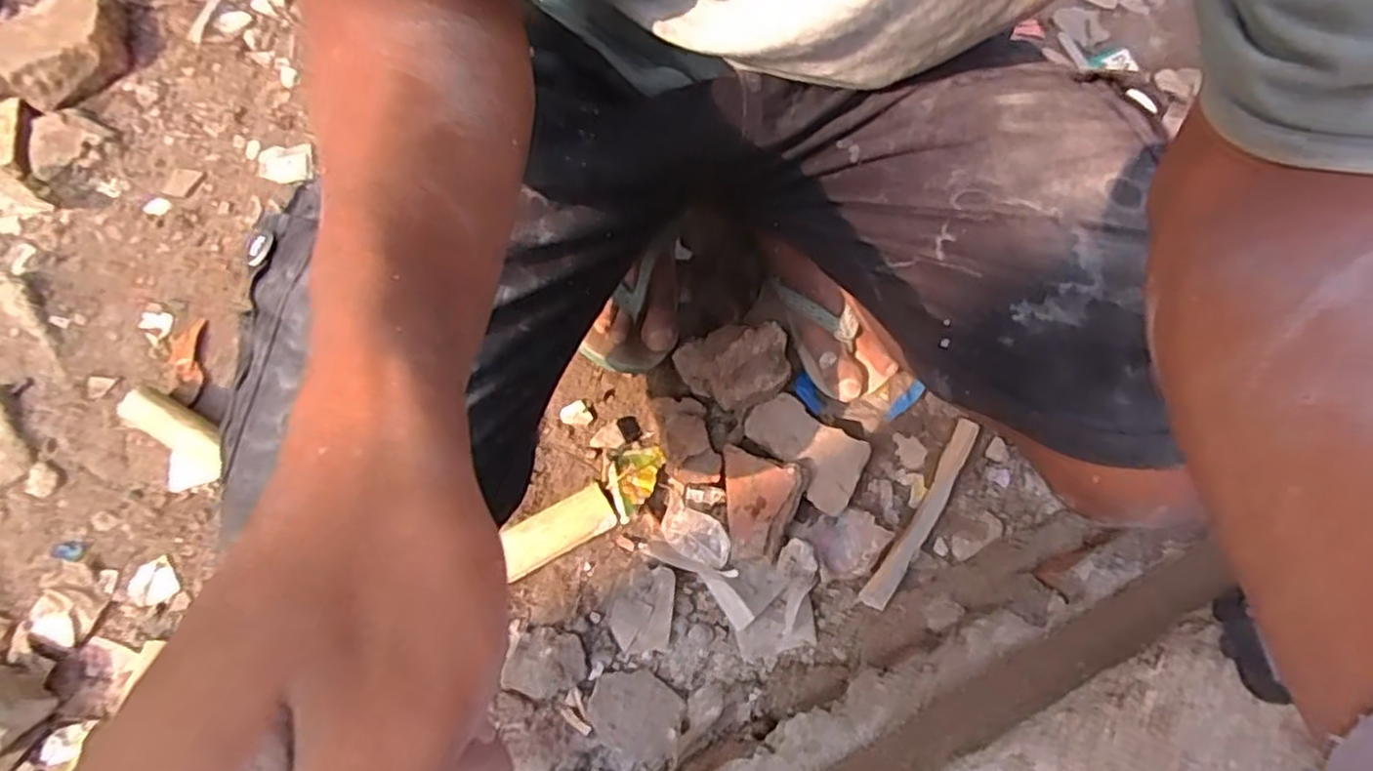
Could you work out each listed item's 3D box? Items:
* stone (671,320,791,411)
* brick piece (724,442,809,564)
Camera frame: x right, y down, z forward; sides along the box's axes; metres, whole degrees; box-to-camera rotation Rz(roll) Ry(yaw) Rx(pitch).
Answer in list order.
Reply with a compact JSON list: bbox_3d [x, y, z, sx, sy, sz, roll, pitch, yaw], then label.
[{"bbox_3d":[0.042,-0.018,0.670,0.103,0.048,0.070,-14,106,5],"label":"stone"},{"bbox_3d":[0.057,0.105,0.632,0.071,0.021,0.088,14,77,21],"label":"brick piece"}]

